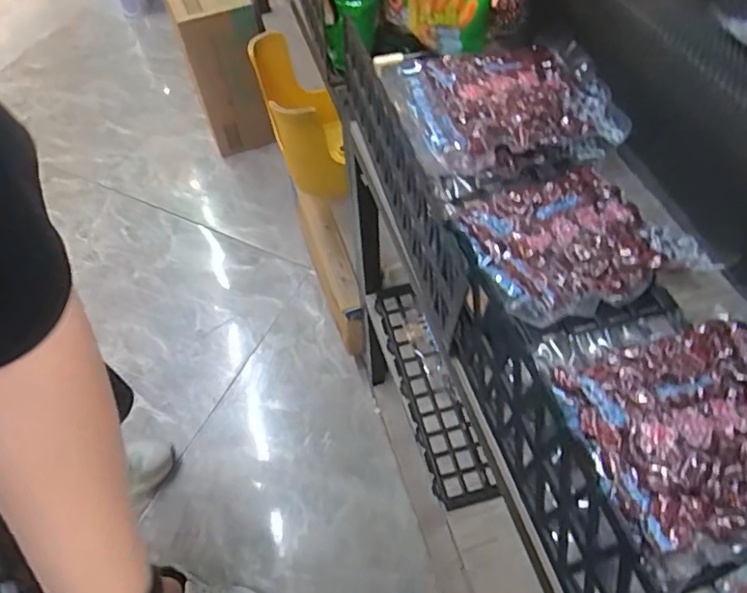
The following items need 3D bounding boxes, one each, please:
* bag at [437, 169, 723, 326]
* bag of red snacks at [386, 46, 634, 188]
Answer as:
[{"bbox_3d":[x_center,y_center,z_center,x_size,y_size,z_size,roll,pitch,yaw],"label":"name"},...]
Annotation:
[{"bbox_3d":[0.181,-0.071,0.511,0.189,0.035,0.205,-17,57,-12],"label":"bag"},{"bbox_3d":[0.138,-0.214,0.591,0.210,0.052,0.197,-9,56,-8],"label":"bag of red snacks"}]

